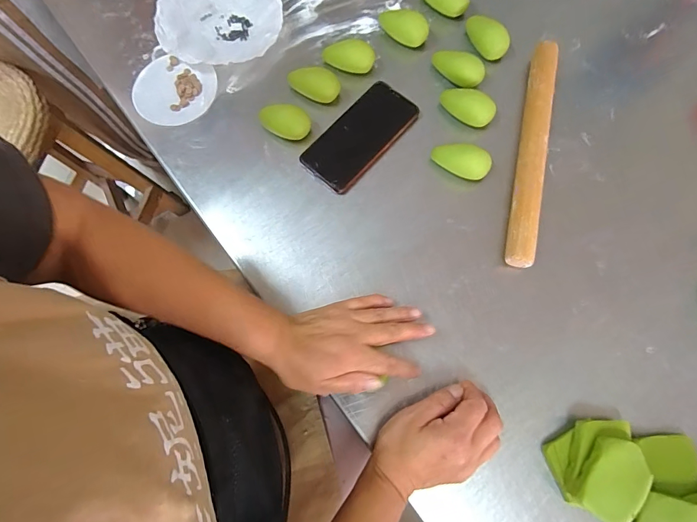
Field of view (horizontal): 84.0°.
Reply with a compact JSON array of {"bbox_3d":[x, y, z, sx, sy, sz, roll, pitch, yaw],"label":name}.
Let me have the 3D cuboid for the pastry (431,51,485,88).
[{"bbox_3d":[0.142,-0.252,0.515,0.071,0.040,0.034,29,78,9],"label":"pastry"}]

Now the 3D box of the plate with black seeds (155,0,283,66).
[{"bbox_3d":[-0.183,-0.350,0.550,0.172,0.026,0.170,0,75,2],"label":"plate with black seeds"}]

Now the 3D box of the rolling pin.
[{"bbox_3d":[0.223,-0.137,0.473,0.030,0.031,0.299,12,76,5],"label":"rolling pin"}]

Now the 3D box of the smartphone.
[{"bbox_3d":[0.016,-0.161,0.497,0.075,0.014,0.155,42,80,11],"label":"smartphone"}]

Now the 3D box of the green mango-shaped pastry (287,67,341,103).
[{"bbox_3d":[-0.045,-0.231,0.511,0.068,0.027,0.035,2,75,2],"label":"green mango-shaped pastry"}]

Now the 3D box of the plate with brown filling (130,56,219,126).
[{"bbox_3d":[-0.242,-0.232,0.529,0.110,0.014,0.096,20,77,7],"label":"plate with brown filling"}]

